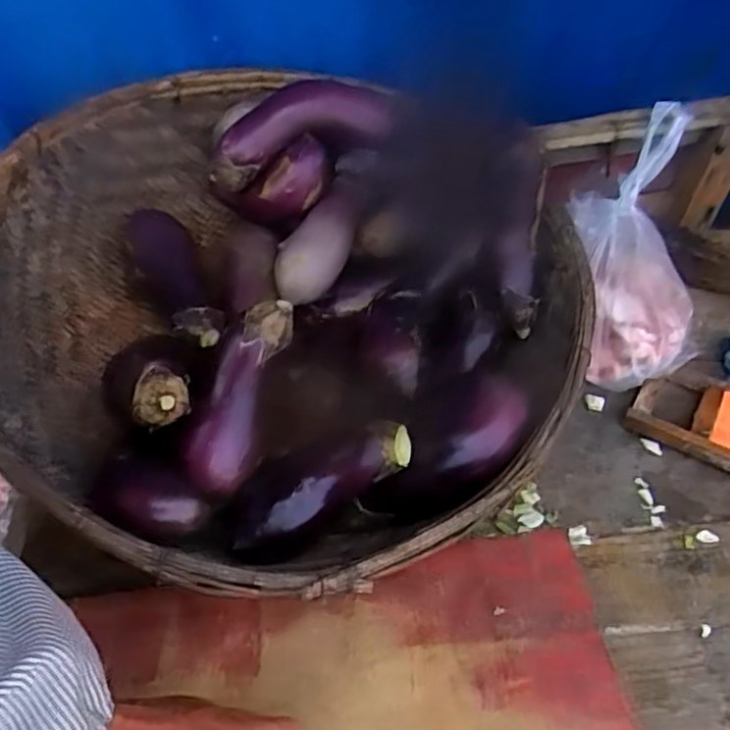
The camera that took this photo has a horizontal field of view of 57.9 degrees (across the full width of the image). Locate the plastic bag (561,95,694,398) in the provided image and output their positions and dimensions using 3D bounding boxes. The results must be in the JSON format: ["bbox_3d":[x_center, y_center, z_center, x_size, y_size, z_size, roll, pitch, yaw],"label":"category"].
[{"bbox_3d":[0.234,-0.097,0.587,0.106,0.245,0.060,-22,31,-11],"label":"plastic bag"}]

